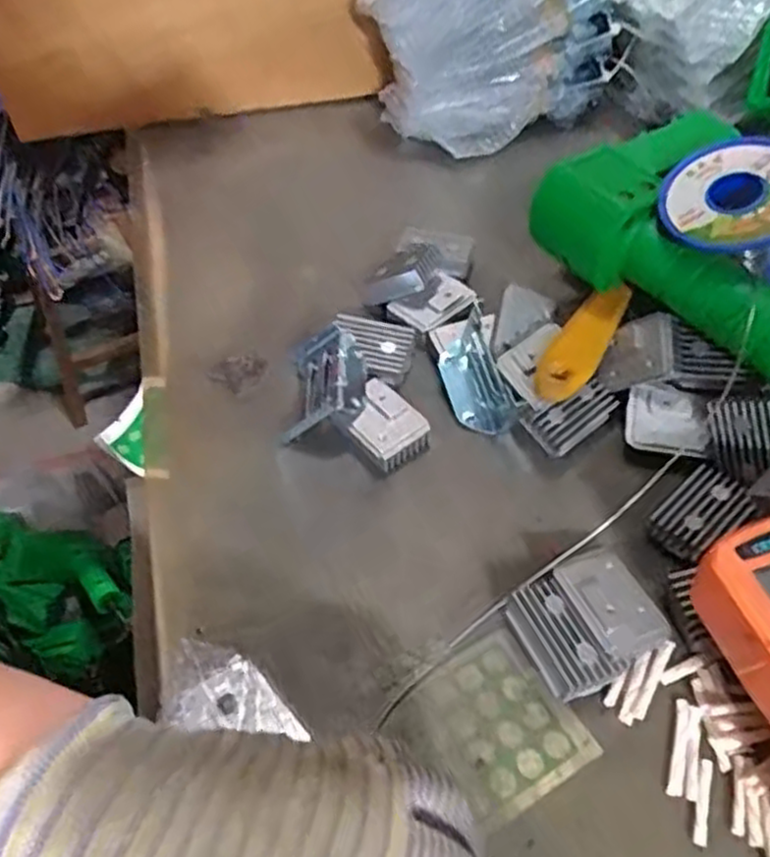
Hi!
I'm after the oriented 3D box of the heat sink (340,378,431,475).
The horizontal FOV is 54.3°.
[{"bbox_3d":[-0.002,0.000,0.376,0.034,0.014,0.044,-35,58,-22],"label":"heat sink"}]

